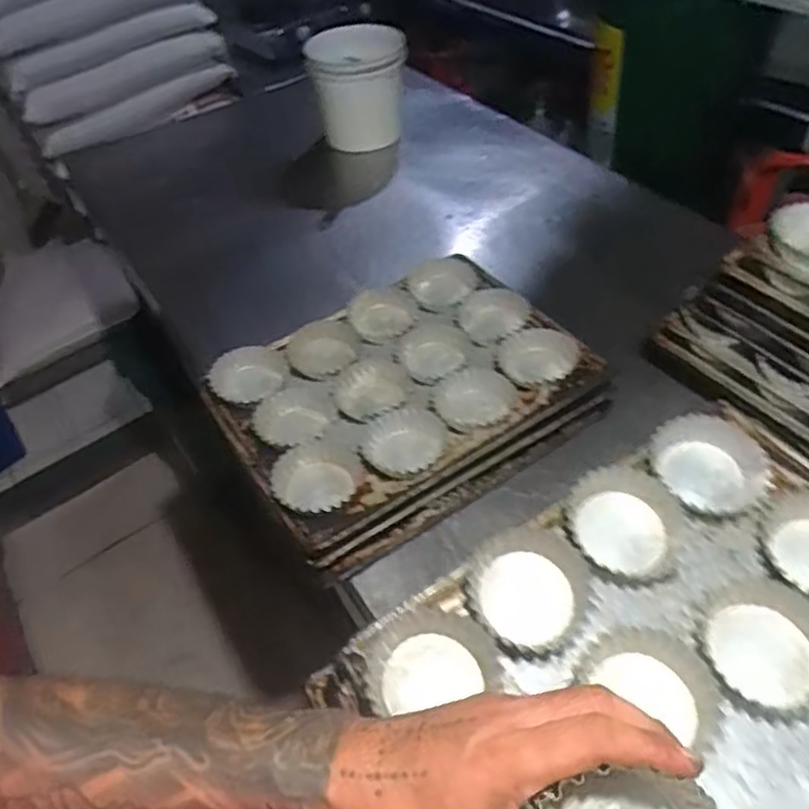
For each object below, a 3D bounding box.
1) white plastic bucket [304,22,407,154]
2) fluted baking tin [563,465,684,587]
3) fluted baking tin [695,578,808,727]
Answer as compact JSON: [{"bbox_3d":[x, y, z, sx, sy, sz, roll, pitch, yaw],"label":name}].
[{"bbox_3d":[-0.097,-0.673,1.424,0.191,0.209,0.189,-3,48,4],"label":"white plastic bucket"},{"bbox_3d":[0.191,0.103,0.581,0.095,0.041,0.102,-3,48,4],"label":"fluted baking tin"},{"bbox_3d":[0.271,0.188,0.510,0.094,0.028,0.103,-3,48,4],"label":"fluted baking tin"}]

